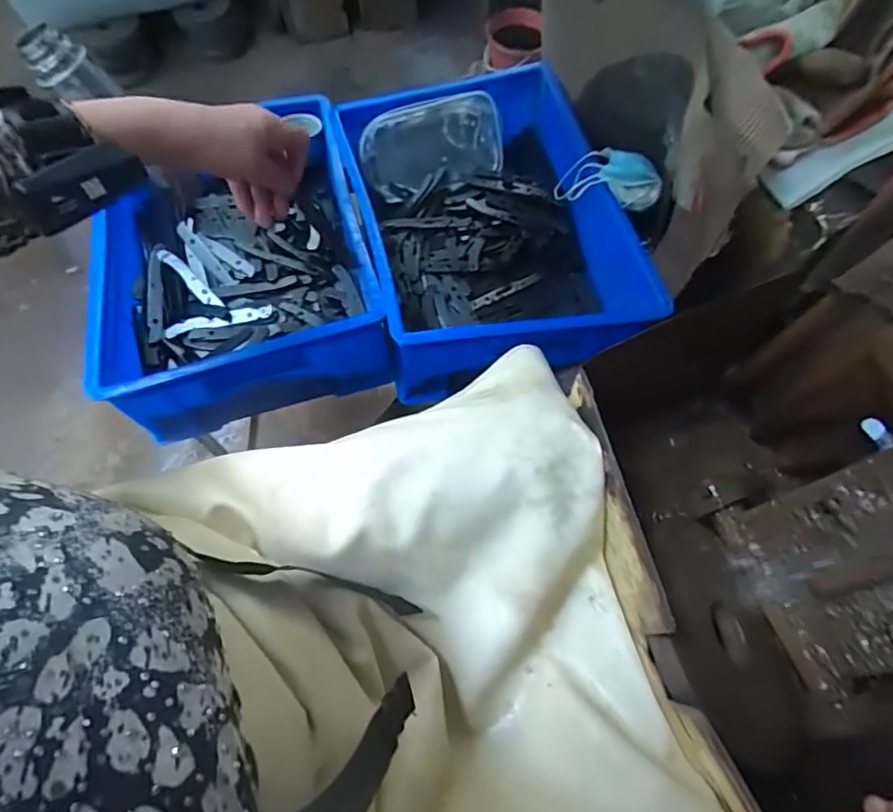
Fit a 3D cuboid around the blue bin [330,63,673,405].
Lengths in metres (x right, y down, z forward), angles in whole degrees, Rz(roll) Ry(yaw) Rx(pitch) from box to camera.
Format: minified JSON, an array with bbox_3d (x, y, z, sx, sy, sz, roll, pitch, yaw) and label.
[{"bbox_3d":[0.047,-0.233,0.683,0.304,0.125,0.428,-15,67,-5],"label":"blue bin"}]

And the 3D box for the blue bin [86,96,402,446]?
[{"bbox_3d":[-0.251,-0.196,0.668,0.290,0.126,0.400,-16,67,-6],"label":"blue bin"}]

